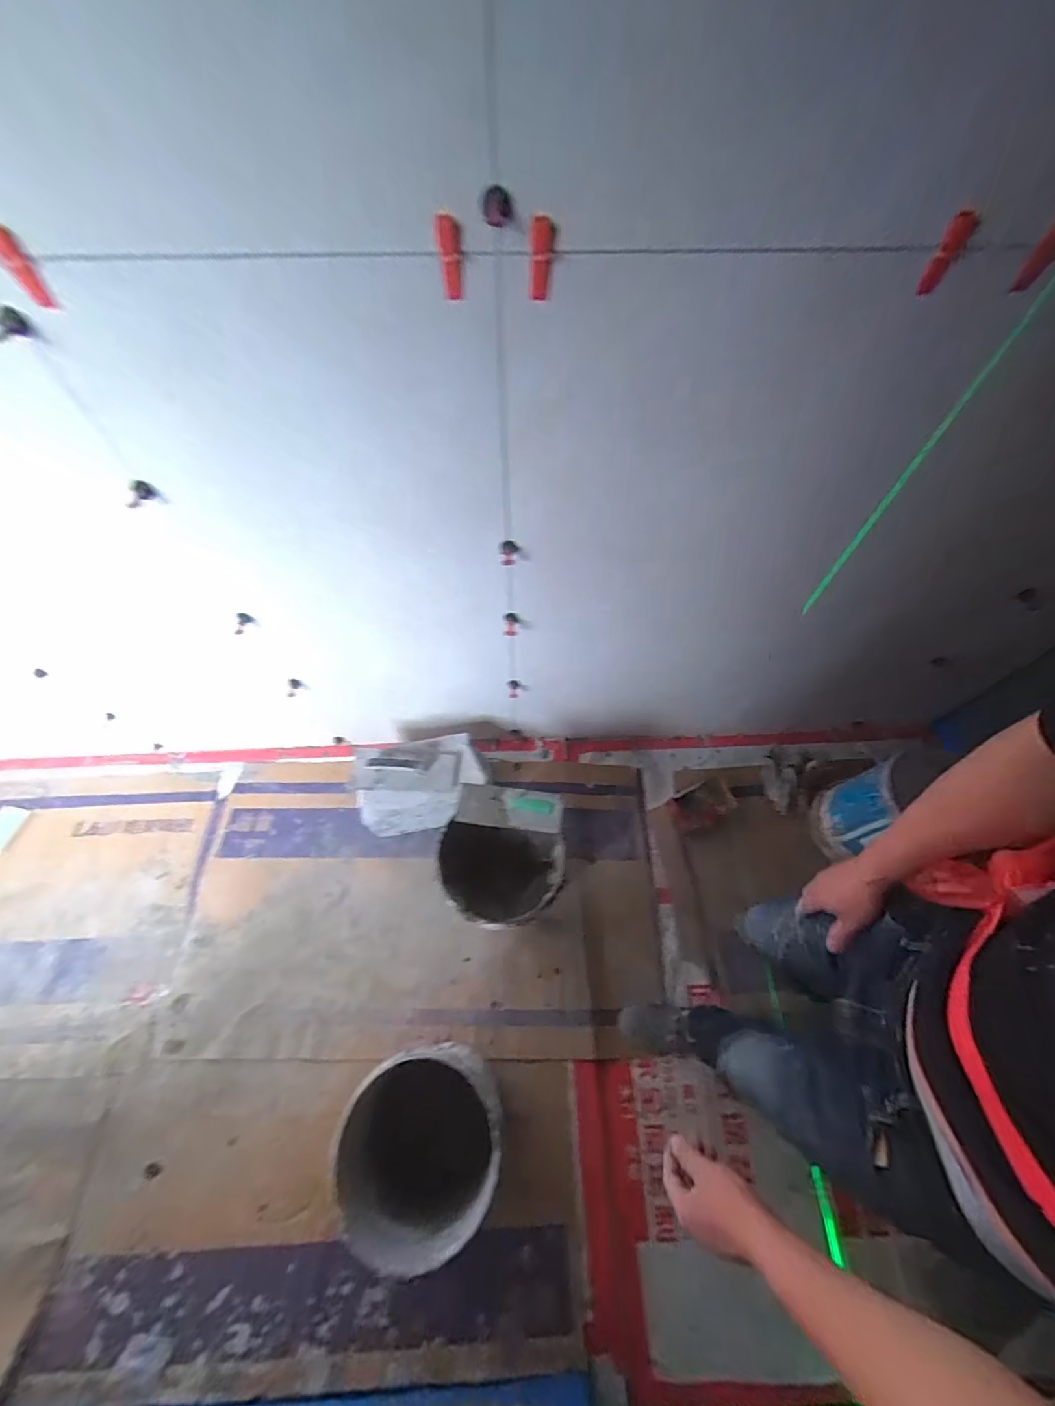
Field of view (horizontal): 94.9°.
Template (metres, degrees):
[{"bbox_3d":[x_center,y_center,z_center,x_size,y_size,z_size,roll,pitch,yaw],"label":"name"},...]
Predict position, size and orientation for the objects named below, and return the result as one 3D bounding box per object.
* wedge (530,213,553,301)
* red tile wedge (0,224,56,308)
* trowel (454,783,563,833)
[{"bbox_3d":[0.013,-0.450,0.495,0.021,0.080,0.015,-2,83,-1],"label":"wedge"},{"bbox_3d":[-0.556,-0.479,0.530,0.031,0.074,0.010,14,62,8],"label":"red tile wedge"},{"bbox_3d":[-0.047,0.235,1.124,0.233,0.056,0.104,6,60,3],"label":"trowel"}]

